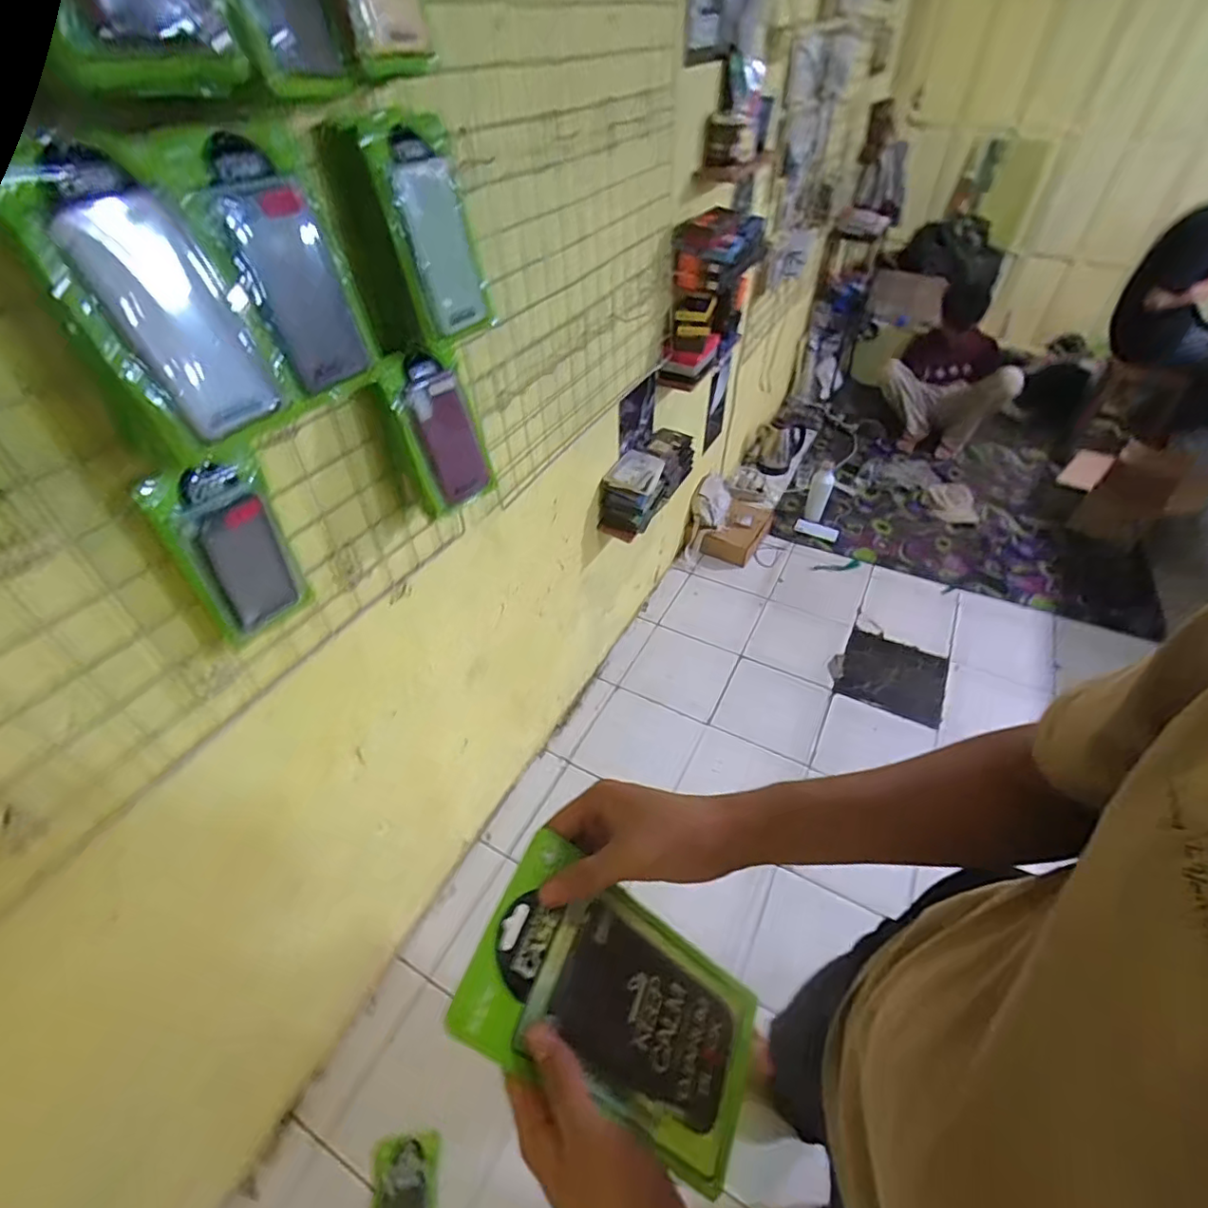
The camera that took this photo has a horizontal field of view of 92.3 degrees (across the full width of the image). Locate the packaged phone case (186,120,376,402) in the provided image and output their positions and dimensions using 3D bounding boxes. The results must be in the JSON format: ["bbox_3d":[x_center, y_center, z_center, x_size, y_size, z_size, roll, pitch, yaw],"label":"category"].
[{"bbox_3d":[-0.280,-0.297,0.517,0.022,0.196,0.117,15,41,33],"label":"packaged phone case"}]

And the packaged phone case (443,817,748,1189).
[{"bbox_3d":[0.014,0.239,0.347,0.200,0.017,0.107,41,42,-14],"label":"packaged phone case"}]

